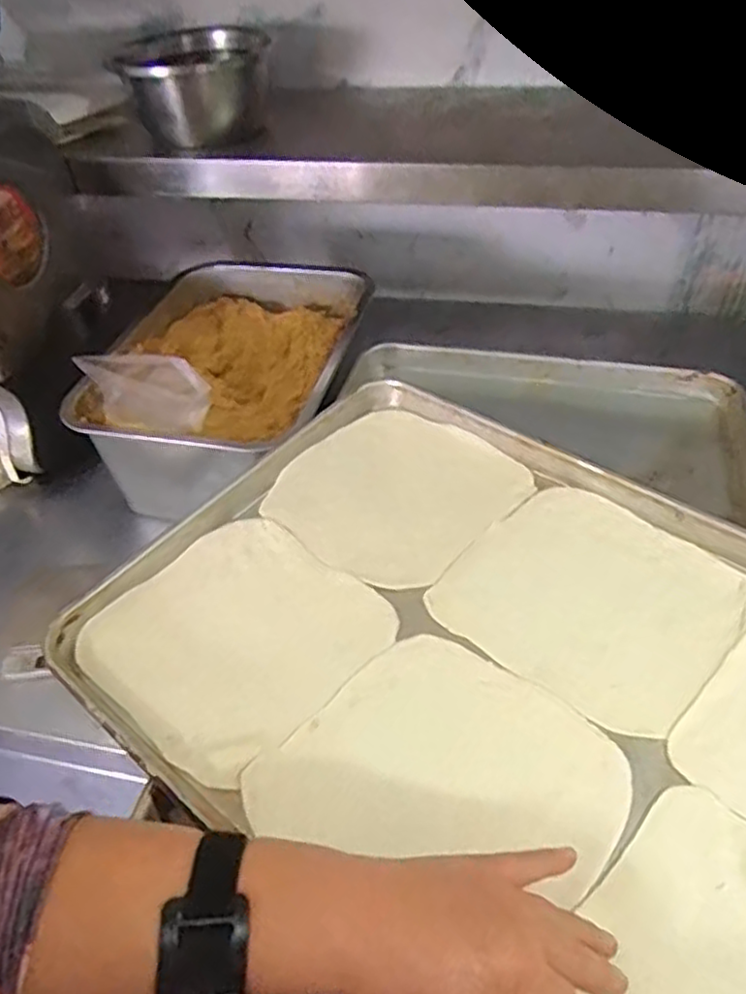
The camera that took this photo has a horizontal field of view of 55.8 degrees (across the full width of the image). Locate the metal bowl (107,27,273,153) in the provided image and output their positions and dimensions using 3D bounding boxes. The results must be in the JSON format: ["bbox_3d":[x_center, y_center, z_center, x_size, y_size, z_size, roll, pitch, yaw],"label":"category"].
[{"bbox_3d":[-0.211,-0.493,0.859,0.161,0.102,0.161,-2,44,2],"label":"metal bowl"}]

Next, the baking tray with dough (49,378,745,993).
[{"bbox_3d":[0.110,0.125,0.478,0.592,0.032,0.402,29,53,29],"label":"baking tray with dough"}]

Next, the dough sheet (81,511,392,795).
[{"bbox_3d":[-0.103,0.103,0.531,0.183,0.010,0.182,31,54,31],"label":"dough sheet"}]

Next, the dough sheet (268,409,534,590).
[{"bbox_3d":[0.021,-0.008,0.615,0.176,0.012,0.186,32,55,31],"label":"dough sheet"}]

